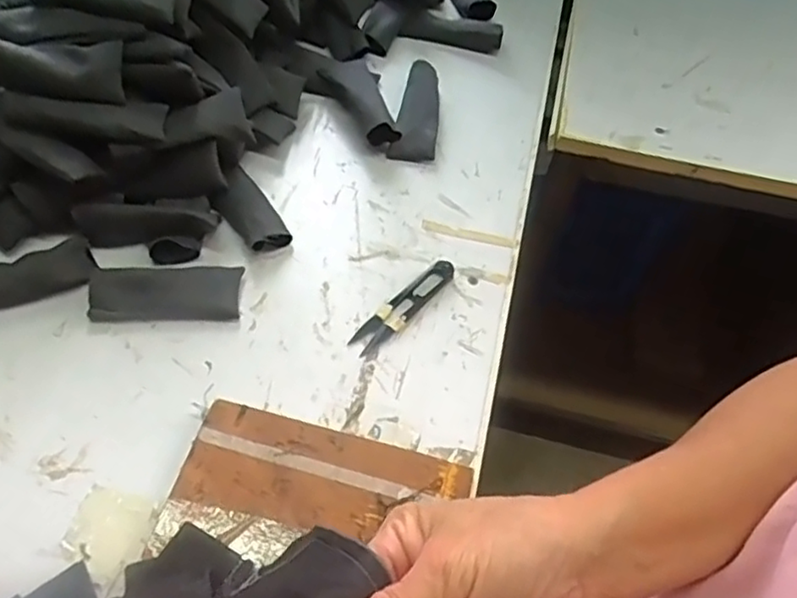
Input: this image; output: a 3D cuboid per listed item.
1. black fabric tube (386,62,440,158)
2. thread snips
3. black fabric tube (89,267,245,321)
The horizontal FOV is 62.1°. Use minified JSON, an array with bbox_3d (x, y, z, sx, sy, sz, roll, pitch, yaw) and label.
[{"bbox_3d":[0.019,-0.172,0.602,0.040,0.028,0.102,9,57,1],"label":"black fabric tube"},{"bbox_3d":[0.005,0.004,0.498,0.022,0.008,0.100,40,62,20],"label":"thread snips"},{"bbox_3d":[-0.171,-0.006,0.487,0.103,0.020,0.044,-2,57,-6],"label":"black fabric tube"}]

